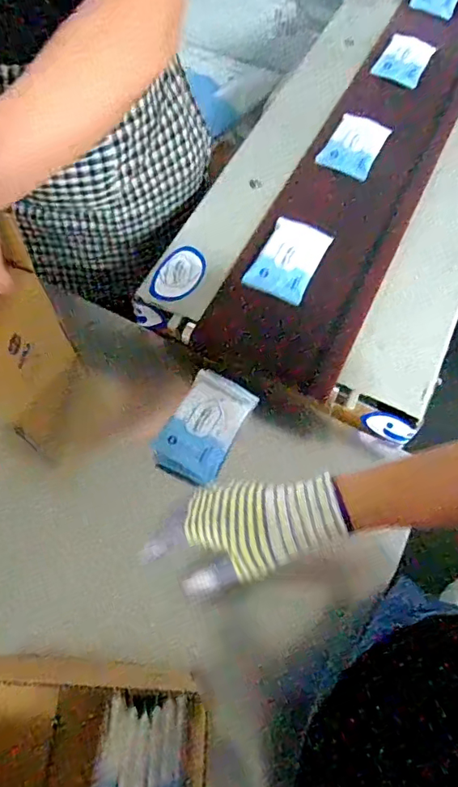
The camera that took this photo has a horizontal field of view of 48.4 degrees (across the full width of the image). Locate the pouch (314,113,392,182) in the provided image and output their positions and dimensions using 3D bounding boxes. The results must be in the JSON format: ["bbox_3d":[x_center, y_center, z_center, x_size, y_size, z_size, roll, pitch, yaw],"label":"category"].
[{"bbox_3d":[0.216,-0.429,0.866,0.088,0.012,0.147,26,68,11],"label":"pouch"}]

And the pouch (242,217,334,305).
[{"bbox_3d":[0.087,-0.197,0.731,0.085,0.016,0.148,24,62,9],"label":"pouch"}]

